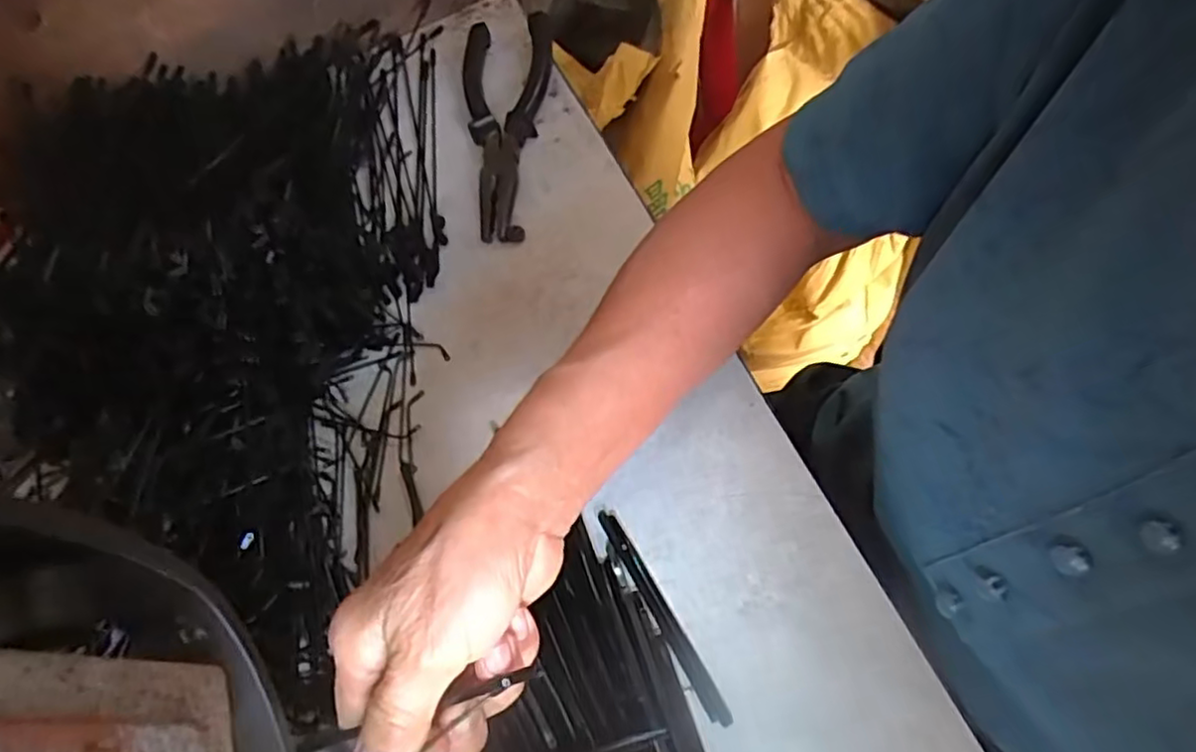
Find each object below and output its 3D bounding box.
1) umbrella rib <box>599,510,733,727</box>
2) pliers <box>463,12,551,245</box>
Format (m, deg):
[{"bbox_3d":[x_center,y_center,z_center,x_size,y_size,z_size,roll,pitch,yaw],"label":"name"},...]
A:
[{"bbox_3d":[0.027,0.103,0.295,0.009,0.007,0.101,-29,62,-6],"label":"umbrella rib"},{"bbox_3d":[-0.060,-0.165,0.428,0.060,0.023,0.179,-6,62,6],"label":"pliers"}]

